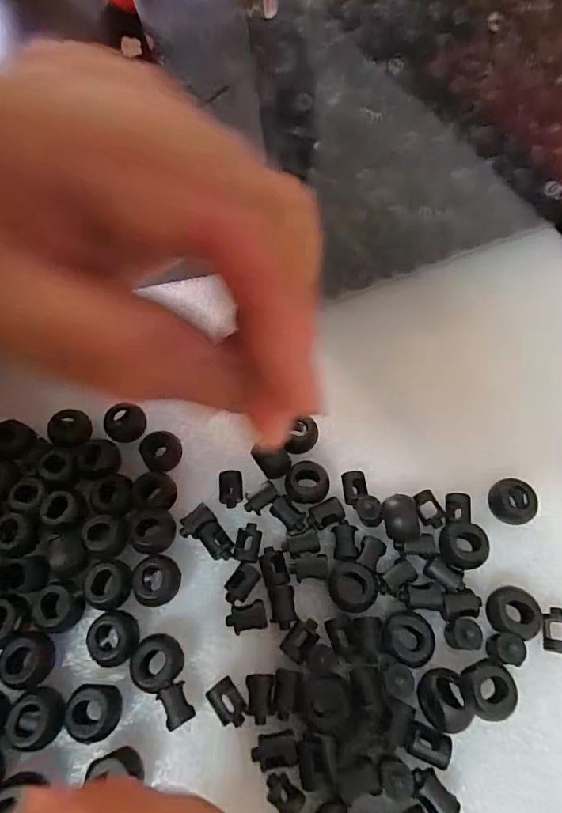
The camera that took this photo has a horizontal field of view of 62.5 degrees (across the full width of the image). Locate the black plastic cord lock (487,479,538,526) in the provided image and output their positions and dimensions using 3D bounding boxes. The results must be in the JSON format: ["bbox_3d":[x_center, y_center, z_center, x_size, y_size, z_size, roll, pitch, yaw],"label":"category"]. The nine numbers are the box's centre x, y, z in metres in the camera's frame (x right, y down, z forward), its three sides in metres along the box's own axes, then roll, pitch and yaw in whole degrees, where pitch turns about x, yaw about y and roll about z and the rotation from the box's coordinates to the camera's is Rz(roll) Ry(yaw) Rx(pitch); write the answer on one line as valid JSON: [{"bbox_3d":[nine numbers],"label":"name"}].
[{"bbox_3d":[0.092,0.039,0.186,0.016,0.010,0.016,7,63,6],"label":"black plastic cord lock"}]

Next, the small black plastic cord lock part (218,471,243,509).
[{"bbox_3d":[-0.021,0.034,0.191,0.009,0.005,0.014,-1,63,-1],"label":"small black plastic cord lock part"}]

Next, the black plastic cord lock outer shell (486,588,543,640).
[{"bbox_3d":[0.084,0.074,0.166,0.017,0.011,0.016,-1,62,2],"label":"black plastic cord lock outer shell"}]

